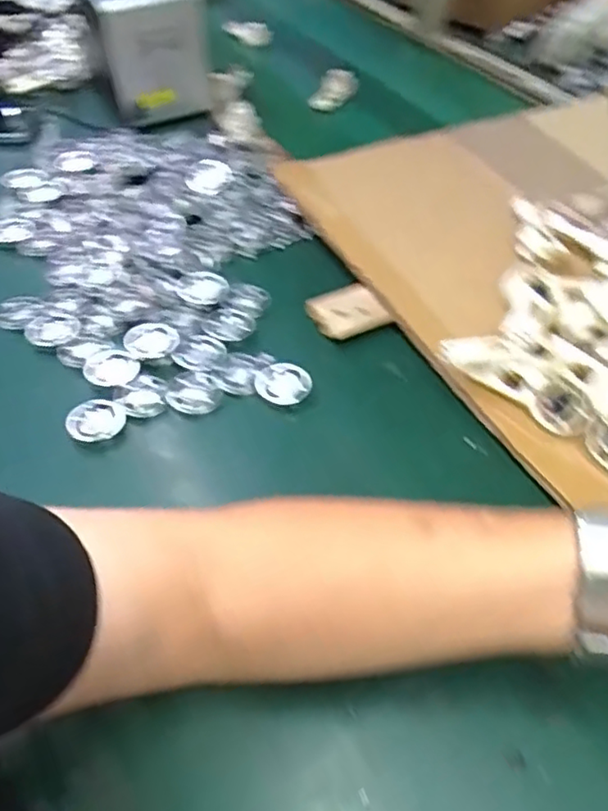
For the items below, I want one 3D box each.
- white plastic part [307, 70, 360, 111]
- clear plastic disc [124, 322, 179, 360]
[{"bbox_3d":[0.043,-0.458,0.924,0.078,0.045,0.030,-51,29,-1],"label":"white plastic part"},{"bbox_3d":[-0.127,-0.054,0.525,0.042,0.012,0.035,-8,50,-4],"label":"clear plastic disc"}]

